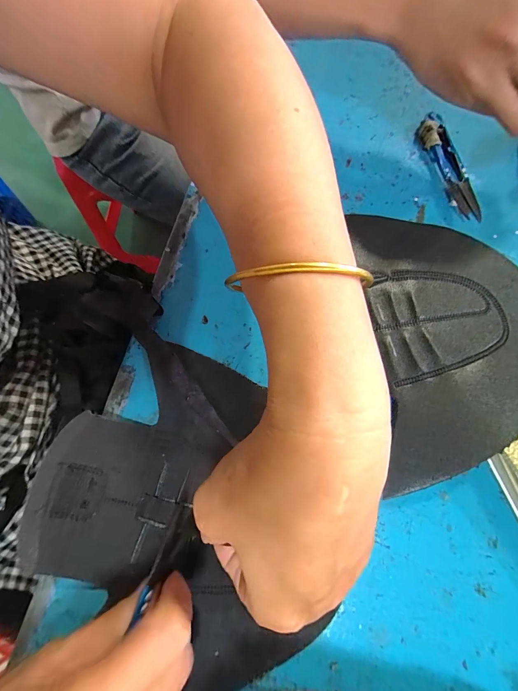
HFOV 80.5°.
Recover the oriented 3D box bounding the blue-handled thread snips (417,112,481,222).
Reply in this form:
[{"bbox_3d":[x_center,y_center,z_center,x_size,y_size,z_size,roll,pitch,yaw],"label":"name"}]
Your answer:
[{"bbox_3d":[0.162,-0.156,0.259,0.027,0.013,0.108,-12,73,-3],"label":"blue-handled thread snips"}]

